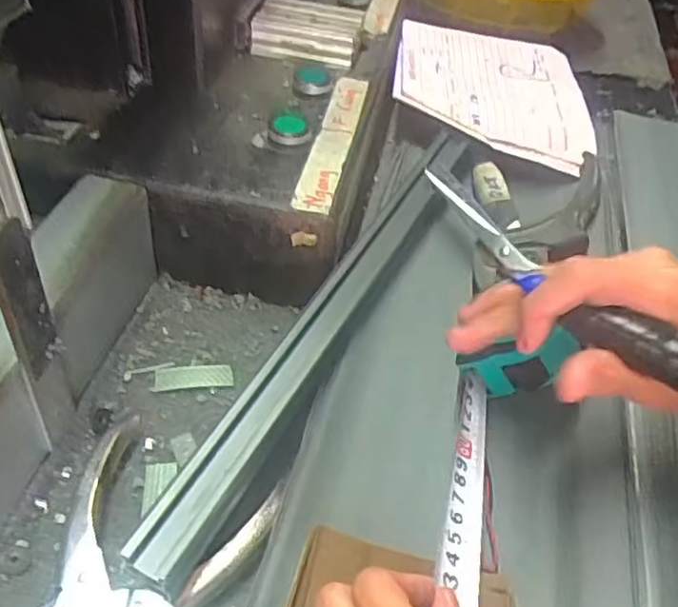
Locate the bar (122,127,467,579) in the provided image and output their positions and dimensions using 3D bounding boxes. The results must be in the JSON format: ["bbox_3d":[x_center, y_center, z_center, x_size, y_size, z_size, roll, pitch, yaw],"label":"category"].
[{"bbox_3d":[0.002,0.002,0.393,0.024,0.037,0.357,23,48,16],"label":"bar"}]

